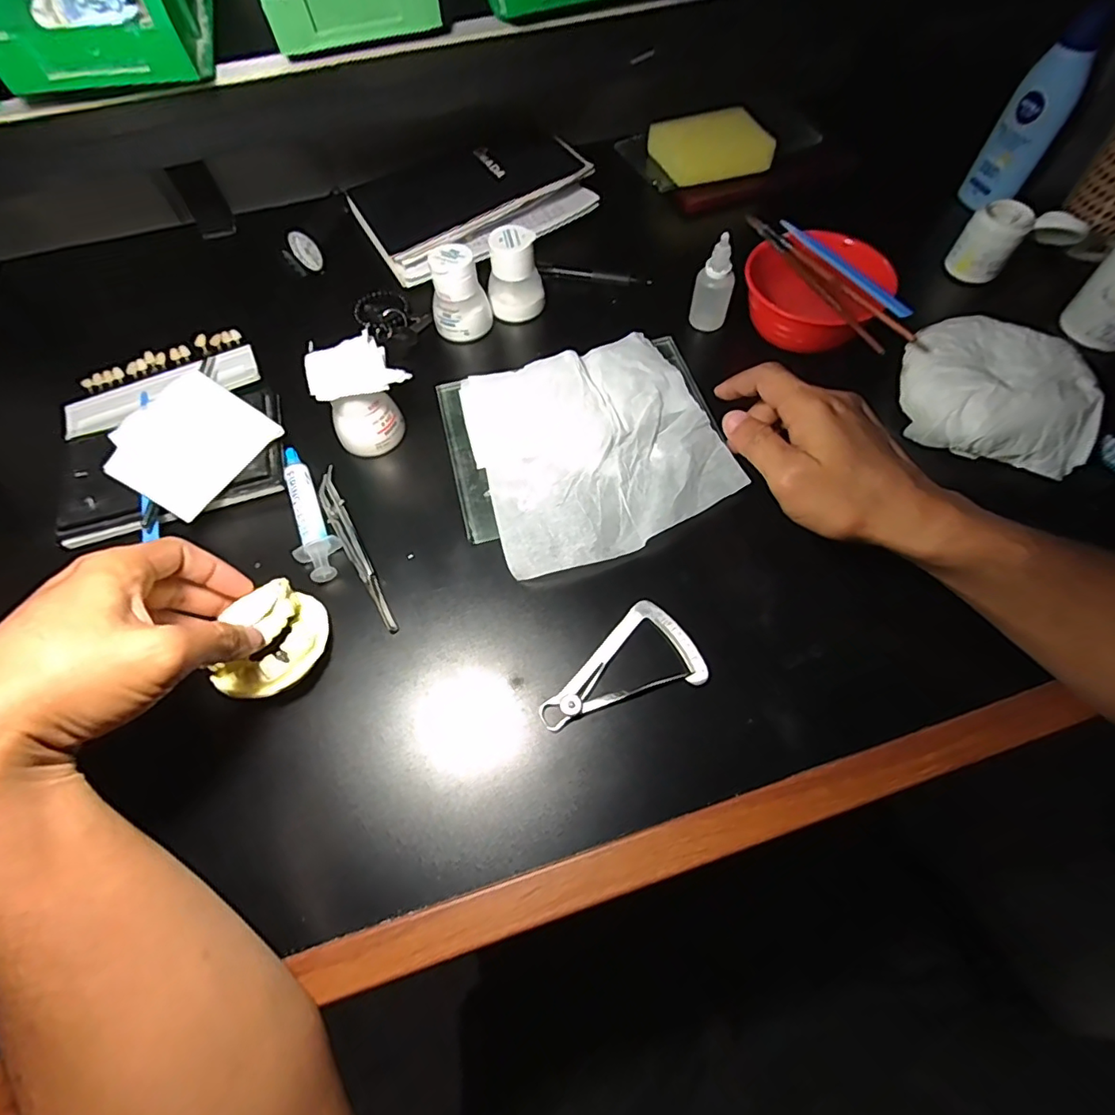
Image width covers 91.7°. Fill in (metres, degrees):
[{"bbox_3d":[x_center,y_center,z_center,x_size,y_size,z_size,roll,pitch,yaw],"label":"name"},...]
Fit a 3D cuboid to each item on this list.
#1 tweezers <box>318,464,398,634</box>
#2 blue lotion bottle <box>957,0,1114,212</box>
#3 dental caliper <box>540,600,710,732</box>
[{"bbox_3d":[-0.139,-0.008,0.370,0.017,0.015,0.136,-28,66,-12],"label":"tweezers"},{"bbox_3d":[0.412,-0.380,0.470,0.049,0.136,0.051,31,68,16],"label":"blue lotion bottle"},{"bbox_3d":[0.035,0.063,0.335,0.102,0.011,0.059,-16,64,-7],"label":"dental caliper"}]

